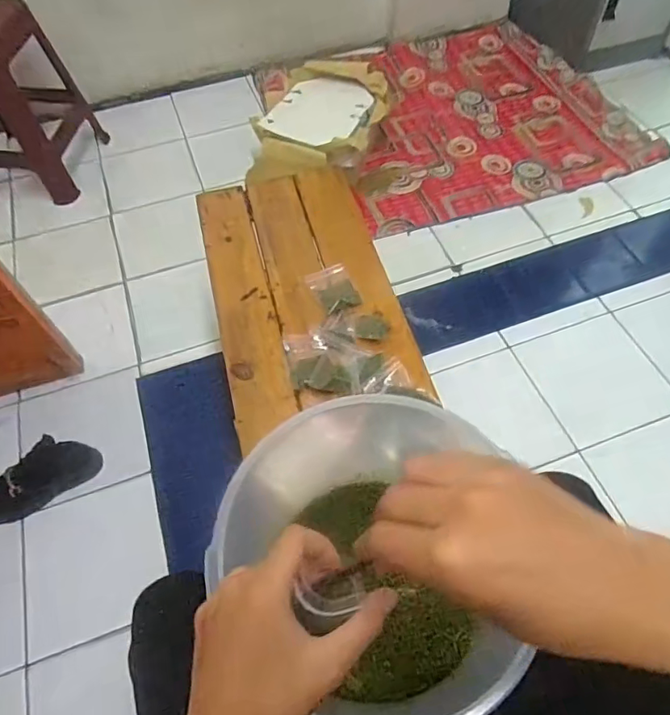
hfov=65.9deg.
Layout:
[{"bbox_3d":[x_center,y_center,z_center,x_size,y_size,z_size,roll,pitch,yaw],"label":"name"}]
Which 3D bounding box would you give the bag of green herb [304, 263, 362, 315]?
[{"bbox_3d":[-0.002,-0.113,0.854,0.070,0.019,0.091,-17,60,-10],"label":"bag of green herb"}]

